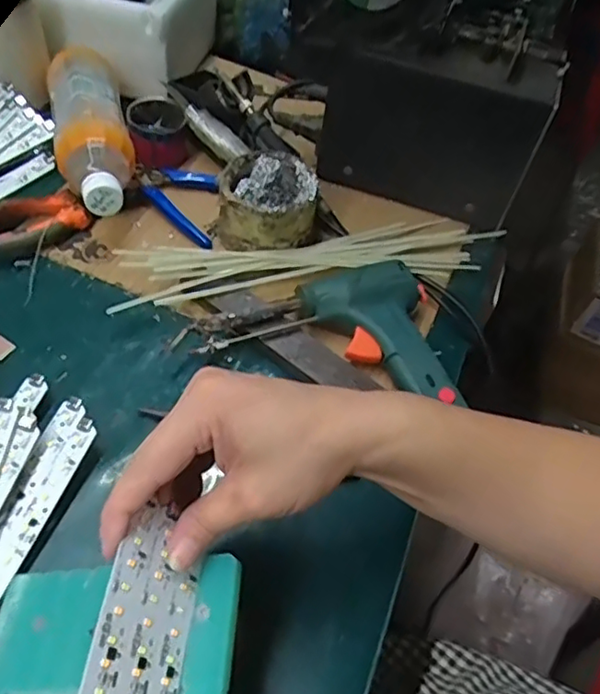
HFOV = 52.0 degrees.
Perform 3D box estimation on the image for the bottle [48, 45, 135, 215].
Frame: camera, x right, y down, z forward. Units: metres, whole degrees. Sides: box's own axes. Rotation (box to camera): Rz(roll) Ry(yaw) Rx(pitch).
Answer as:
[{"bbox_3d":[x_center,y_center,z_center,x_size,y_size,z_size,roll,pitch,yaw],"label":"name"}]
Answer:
[{"bbox_3d":[-0.185,-0.192,0.547,0.063,0.064,0.214,-9,53,-13],"label":"bottle"}]

